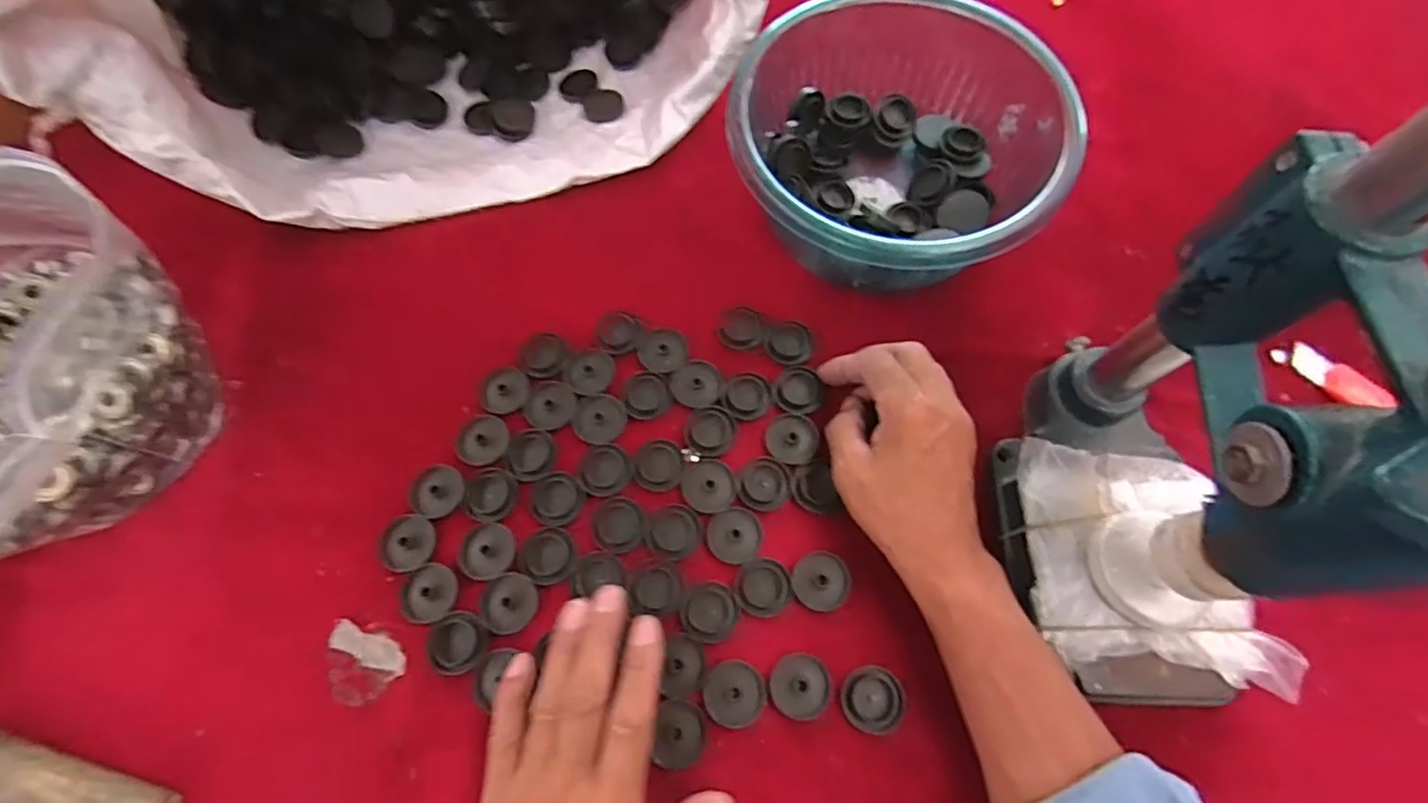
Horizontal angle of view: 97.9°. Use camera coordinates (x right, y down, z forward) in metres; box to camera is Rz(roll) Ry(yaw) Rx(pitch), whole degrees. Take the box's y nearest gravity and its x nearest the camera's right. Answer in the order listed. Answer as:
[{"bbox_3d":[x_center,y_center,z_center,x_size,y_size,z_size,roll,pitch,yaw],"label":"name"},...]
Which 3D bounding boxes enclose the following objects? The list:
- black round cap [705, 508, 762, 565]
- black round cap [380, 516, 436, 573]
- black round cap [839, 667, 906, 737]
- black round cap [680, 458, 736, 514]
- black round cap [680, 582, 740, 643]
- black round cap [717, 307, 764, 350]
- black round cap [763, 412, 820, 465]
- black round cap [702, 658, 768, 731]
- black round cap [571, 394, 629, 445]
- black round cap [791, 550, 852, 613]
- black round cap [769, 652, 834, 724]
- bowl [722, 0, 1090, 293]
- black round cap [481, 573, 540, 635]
[{"bbox_3d":[0.012,0.080,0.370,0.033,0.004,0.032,0,69,1],"label":"black round cap"},{"bbox_3d":[-0.184,0.085,0.374,0.031,0.004,0.032,0,69,1],"label":"black round cap"},{"bbox_3d":[0.087,0.163,0.338,0.033,0.004,0.032,0,69,1],"label":"black round cap"},{"bbox_3d":[-0.003,0.051,0.381,0.032,0.004,0.033,0,69,1],"label":"black round cap"},{"bbox_3d":[-0.002,0.121,0.356,0.033,0.004,0.031,0,69,1],"label":"black round cap"},{"bbox_3d":[0.018,-0.050,0.423,0.029,0.004,0.030,-4,69,-1],"label":"black round cap"},{"bbox_3d":[0.049,0.023,0.392,0.032,0.004,0.033,0,69,1],"label":"black round cap"},{"bbox_3d":[0.011,0.160,0.340,0.033,0.004,0.033,0,69,1],"label":"black round cap"},{"bbox_3d":[-0.074,0.011,0.399,0.034,0.004,0.033,0,69,1],"label":"black round cap"},{"bbox_3d":[0.063,0.104,0.361,0.034,0.004,0.033,0,69,1],"label":"black round cap"},{"bbox_3d":[0.048,0.157,0.342,0.033,0.004,0.033,0,69,1],"label":"black round cap"},{"bbox_3d":[0.113,-0.168,0.423,0.203,0.090,0.187,0,69,1],"label":"bowl"},{"bbox_3d":[-0.119,0.116,0.358,0.032,0.004,0.033,-11,69,-3],"label":"black round cap"}]

